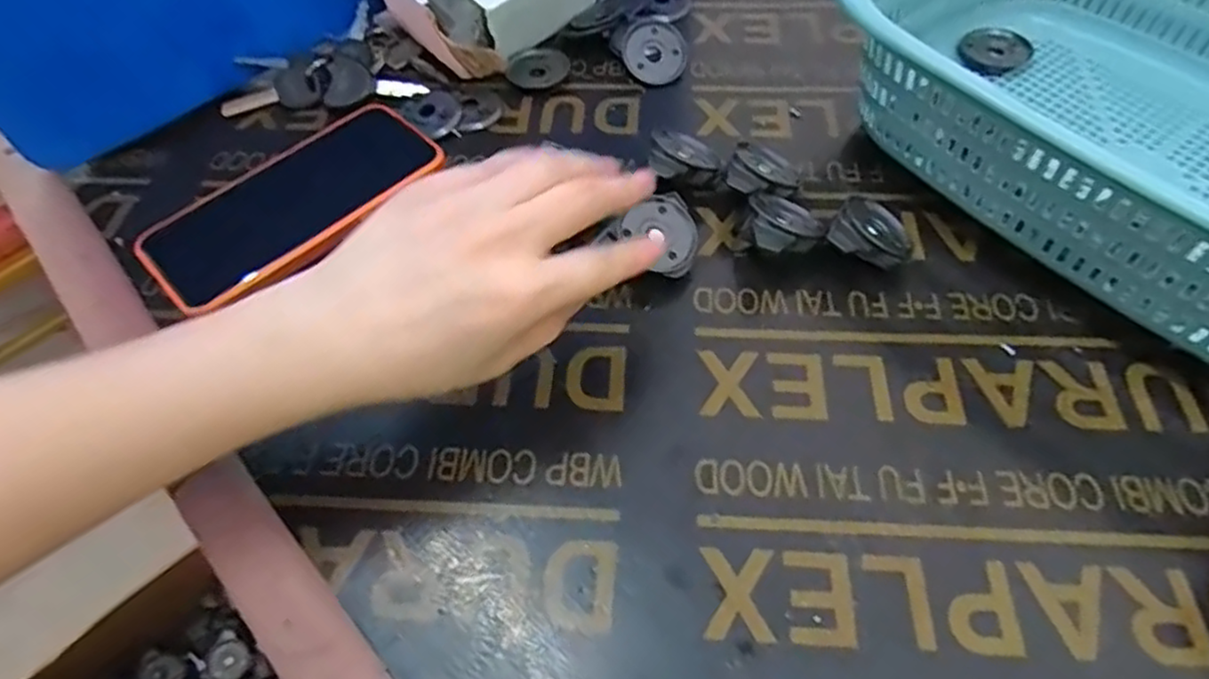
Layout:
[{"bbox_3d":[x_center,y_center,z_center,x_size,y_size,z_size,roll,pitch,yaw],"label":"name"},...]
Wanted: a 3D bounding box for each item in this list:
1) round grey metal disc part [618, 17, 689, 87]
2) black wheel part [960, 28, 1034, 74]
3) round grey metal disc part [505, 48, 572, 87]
[{"bbox_3d":[0.033,-0.190,0.465,0.046,0.007,0.044,1,84,-9],"label":"round grey metal disc part"},{"bbox_3d":[0.250,-0.184,0.449,0.040,0.013,0.040,27,61,20],"label":"black wheel part"},{"bbox_3d":[-0.042,-0.181,0.467,0.038,0.010,0.034,27,61,21],"label":"round grey metal disc part"}]

